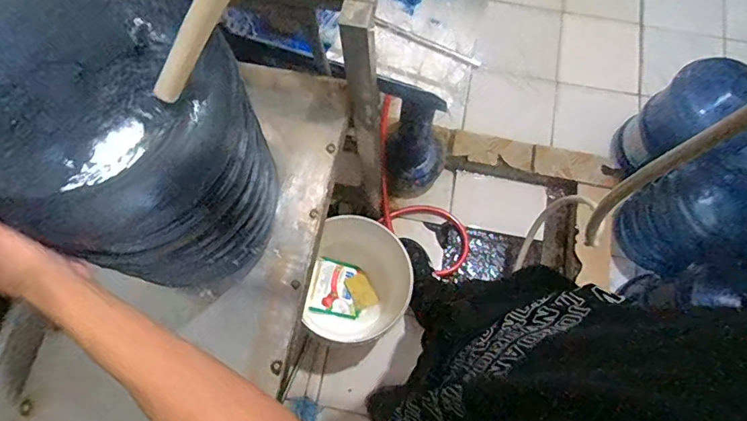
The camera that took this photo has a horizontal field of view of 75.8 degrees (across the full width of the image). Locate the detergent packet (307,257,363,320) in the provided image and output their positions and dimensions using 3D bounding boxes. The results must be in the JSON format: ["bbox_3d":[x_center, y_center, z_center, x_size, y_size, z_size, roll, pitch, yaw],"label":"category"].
[{"bbox_3d":[-0.108,0.232,1.435,0.148,0.013,0.158,14,76,-16],"label":"detergent packet"}]

